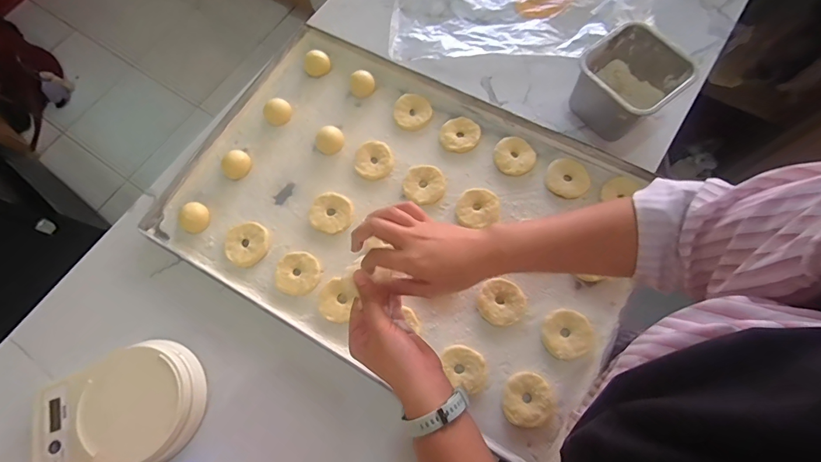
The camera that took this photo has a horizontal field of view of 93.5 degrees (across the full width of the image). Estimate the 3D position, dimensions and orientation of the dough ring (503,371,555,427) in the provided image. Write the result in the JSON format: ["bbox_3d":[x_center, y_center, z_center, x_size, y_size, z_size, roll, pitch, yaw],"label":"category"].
[{"bbox_3d":[0.137,0.195,0.449,0.055,0.010,0.056,0,70,1],"label":"dough ring"}]

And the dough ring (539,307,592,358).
[{"bbox_3d":[0.192,0.125,0.472,0.061,0.011,0.056,0,70,1],"label":"dough ring"}]

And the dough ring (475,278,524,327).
[{"bbox_3d":[0.113,0.089,0.486,0.056,0.010,0.056,4,70,3],"label":"dough ring"}]

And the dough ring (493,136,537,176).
[{"bbox_3d":[0.148,-0.106,0.550,0.054,0.010,0.057,0,70,1],"label":"dough ring"}]

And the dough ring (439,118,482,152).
[{"bbox_3d":[0.073,-0.141,0.567,0.056,0.010,0.056,0,70,1],"label":"dough ring"}]

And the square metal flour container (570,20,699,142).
[{"bbox_3d":[0.291,-0.197,0.531,0.111,0.092,0.111,-38,74,-10],"label":"square metal flour container"}]

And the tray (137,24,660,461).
[{"bbox_3d":[-0.005,-0.043,0.539,0.608,0.029,0.422,29,73,11],"label":"tray"}]

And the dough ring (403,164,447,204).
[{"bbox_3d":[0.021,-0.066,0.545,0.057,0.009,0.059,0,70,1],"label":"dough ring"}]

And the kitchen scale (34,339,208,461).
[{"bbox_3d":[-0.341,0.211,0.444,0.188,0.038,0.129,-20,71,-6],"label":"kitchen scale"}]

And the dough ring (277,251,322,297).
[{"bbox_3d":[-0.149,0.055,0.513,0.056,0.008,0.057,0,70,1],"label":"dough ring"}]

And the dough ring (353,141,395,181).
[{"bbox_3d":[-0.053,-0.103,0.562,0.056,0.008,0.058,0,70,1],"label":"dough ring"}]

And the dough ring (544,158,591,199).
[{"bbox_3d":[0.218,-0.073,0.535,0.059,0.013,0.051,36,75,13],"label":"dough ring"}]

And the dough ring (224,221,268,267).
[{"bbox_3d":[-0.225,0.016,0.531,0.060,0.007,0.059,0,70,1],"label":"dough ring"}]

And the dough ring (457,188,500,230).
[{"bbox_3d":[0.093,-0.033,0.528,0.057,0.012,0.050,8,70,4],"label":"dough ring"}]

